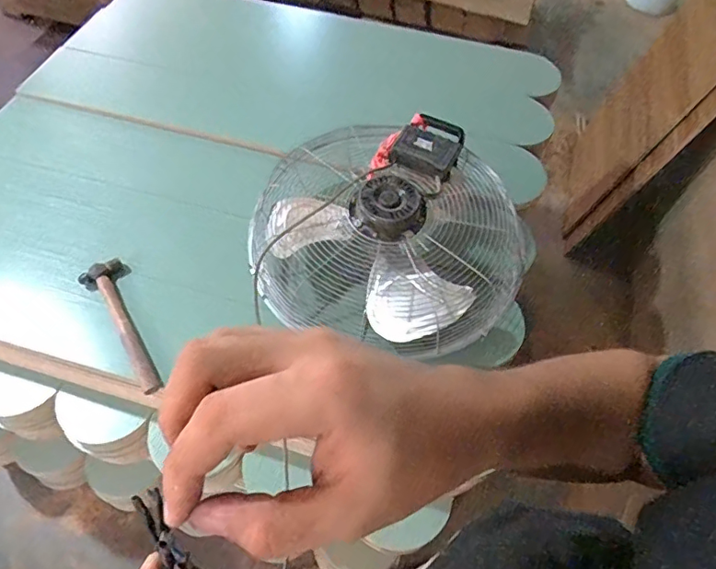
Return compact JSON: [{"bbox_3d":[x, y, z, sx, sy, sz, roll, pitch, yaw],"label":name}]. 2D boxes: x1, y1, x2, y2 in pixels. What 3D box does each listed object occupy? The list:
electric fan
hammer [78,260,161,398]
[{"bbox_3d":[0.058,-0.089,0.950,0.488,0.188,0.435,14,58,6],"label":"electric fan"},{"bbox_3d":[-0.396,0.066,0.909,0.079,0.034,0.280,-31,64,-20],"label":"hammer"}]

